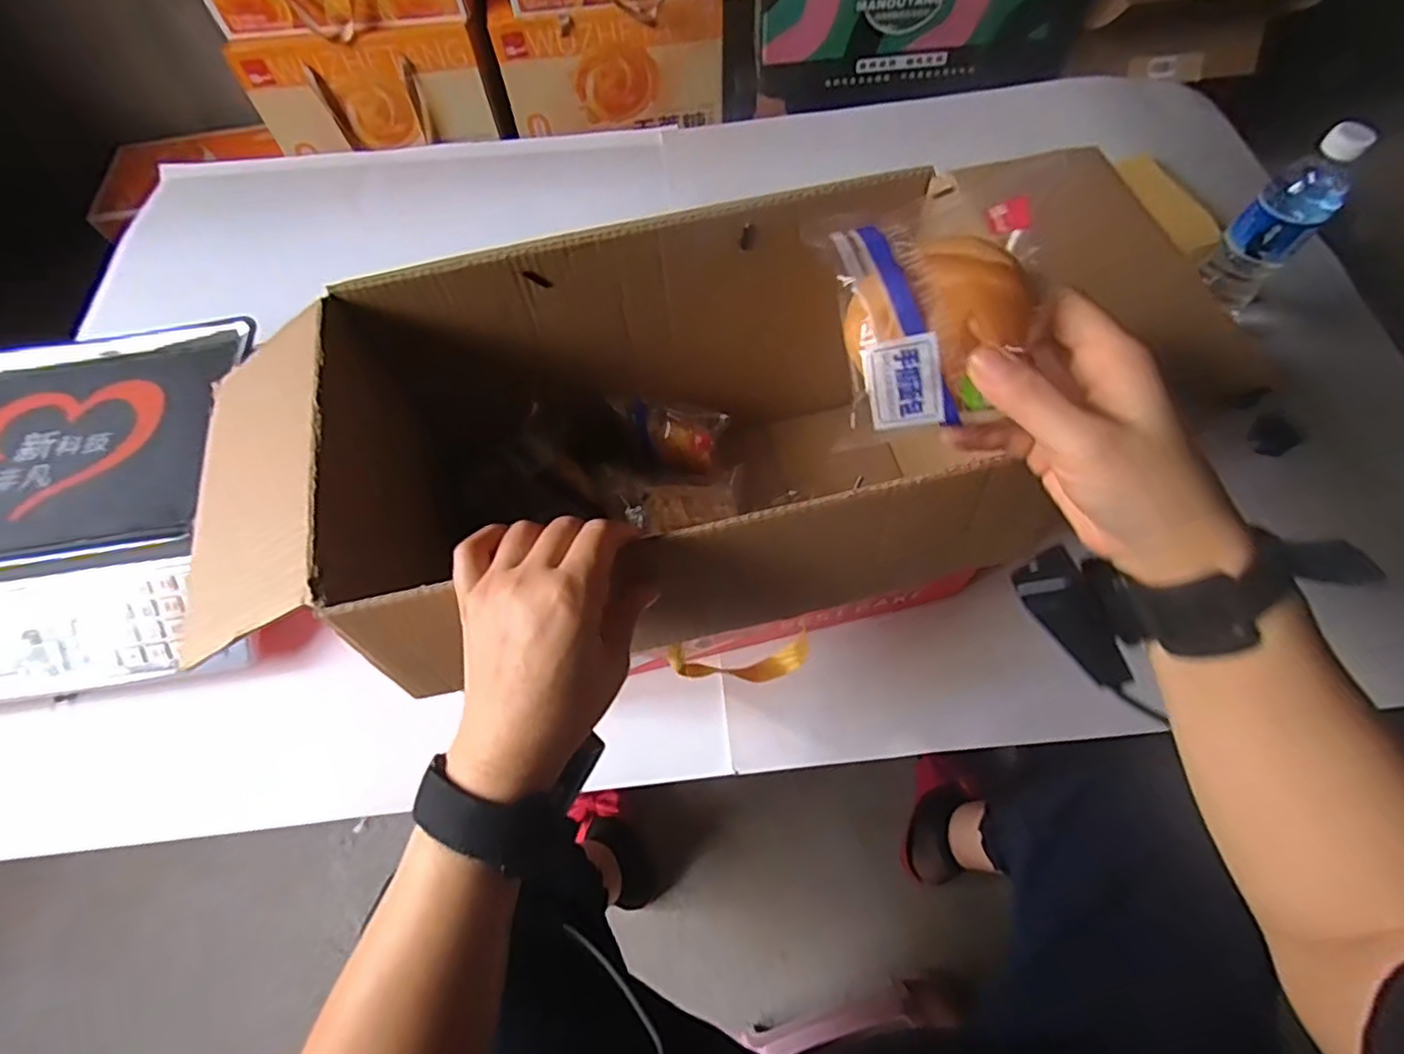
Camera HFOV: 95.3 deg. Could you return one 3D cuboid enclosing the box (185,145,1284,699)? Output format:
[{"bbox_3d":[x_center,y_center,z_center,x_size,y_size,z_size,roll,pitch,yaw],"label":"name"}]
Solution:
[{"bbox_3d":[-0.027,-0.052,0.470,0.419,0.200,0.273,-9,61,-1],"label":"box"}]

